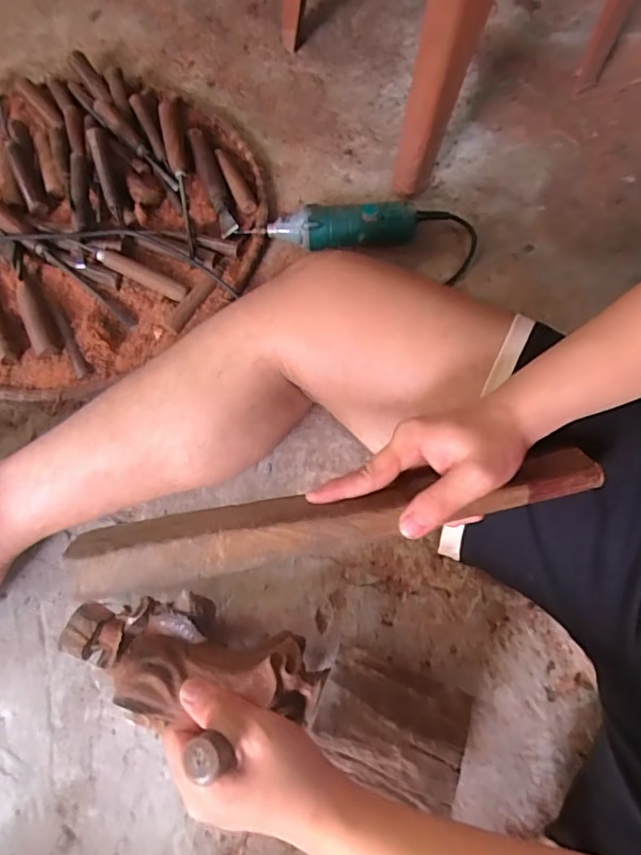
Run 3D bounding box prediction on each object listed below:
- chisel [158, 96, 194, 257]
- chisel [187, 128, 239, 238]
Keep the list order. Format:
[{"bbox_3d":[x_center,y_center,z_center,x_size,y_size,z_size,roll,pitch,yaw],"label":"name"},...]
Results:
[{"bbox_3d":[-0.185,-0.335,0.700,0.027,0.030,0.238,-9,84,-5],"label":"chisel"},{"bbox_3d":[-0.141,-0.321,0.698,0.024,0.018,0.154,-20,84,-9],"label":"chisel"}]

